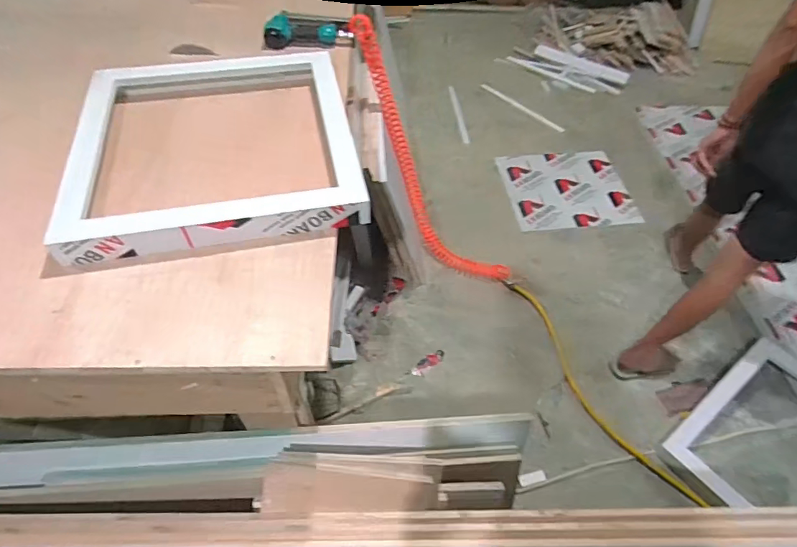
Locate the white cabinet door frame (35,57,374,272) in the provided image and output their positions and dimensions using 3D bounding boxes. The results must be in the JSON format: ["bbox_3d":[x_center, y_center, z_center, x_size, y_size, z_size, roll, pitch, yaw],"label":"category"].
[{"bbox_3d":[-0.389,-0.311,1.033,0.561,0.067,0.613,-9,54,-9],"label":"white cabinet door frame"}]

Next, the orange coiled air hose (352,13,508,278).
[{"bbox_3d":[0.098,-0.398,1.738,0.318,1.068,0.101,6,44,45],"label":"orange coiled air hose"}]

